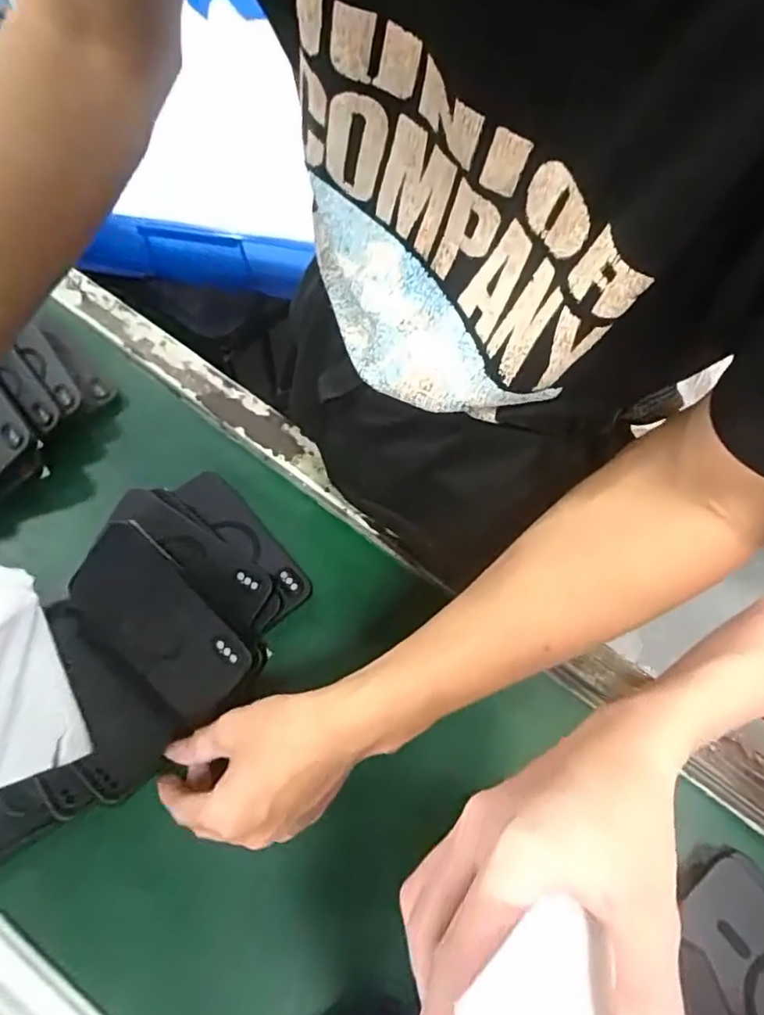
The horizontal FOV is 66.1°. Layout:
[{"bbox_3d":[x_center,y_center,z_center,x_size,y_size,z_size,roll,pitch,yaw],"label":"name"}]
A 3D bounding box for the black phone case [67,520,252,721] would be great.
[{"bbox_3d":[-0.156,0.078,0.407,0.141,0.008,0.069,42,77,9],"label":"black phone case"}]

